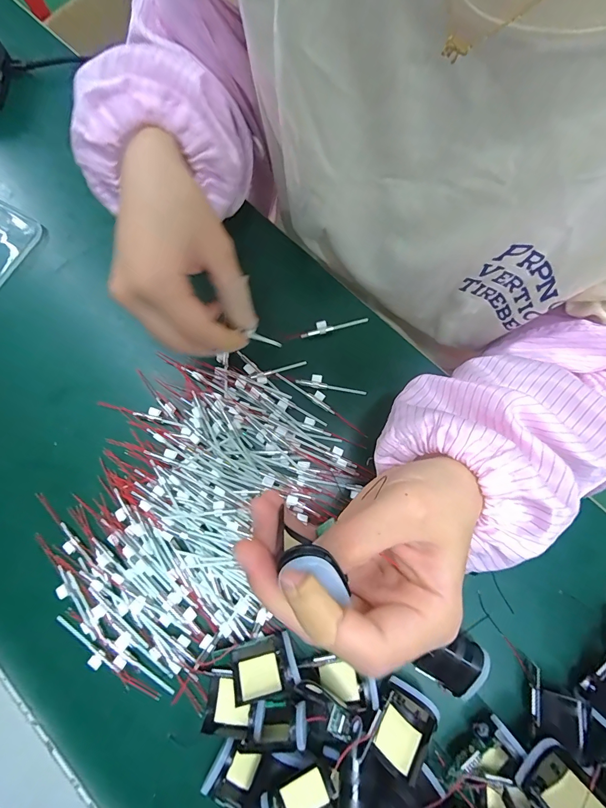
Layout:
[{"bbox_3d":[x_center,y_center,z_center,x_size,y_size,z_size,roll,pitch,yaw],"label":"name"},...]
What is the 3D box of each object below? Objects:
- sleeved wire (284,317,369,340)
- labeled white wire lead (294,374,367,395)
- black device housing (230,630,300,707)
[{"bbox_3d":[0.021,-0.067,0.322,0.073,0.007,0.010,-11,75,-1],"label":"sleeved wire"},{"bbox_3d":[0.024,-0.017,0.313,0.059,0.007,0.011,9,76,2],"label":"labeled white wire lead"},{"bbox_3d":[-0.026,0.177,0.248,0.043,0.014,0.034,-13,34,-9],"label":"black device housing"}]

